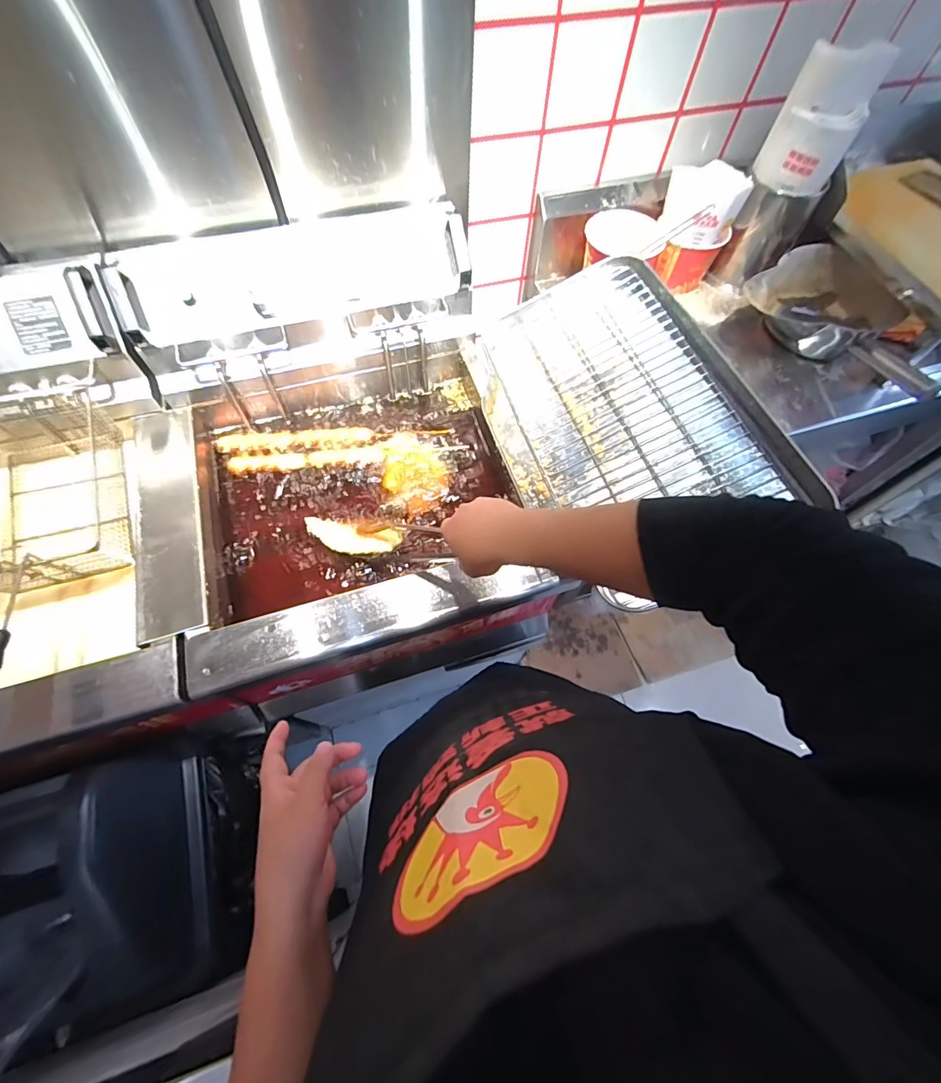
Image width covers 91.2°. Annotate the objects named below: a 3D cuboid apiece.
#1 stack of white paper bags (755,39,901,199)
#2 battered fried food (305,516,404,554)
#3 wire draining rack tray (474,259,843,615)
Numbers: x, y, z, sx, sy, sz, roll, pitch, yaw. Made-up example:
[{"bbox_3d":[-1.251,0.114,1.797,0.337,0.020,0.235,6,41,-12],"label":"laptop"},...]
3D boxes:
[{"bbox_3d":[0.524,-0.625,0.687,0.117,0.155,0.089,32,68,13],"label":"stack of white paper bags"},{"bbox_3d":[-0.179,-0.005,0.694,0.145,0.021,0.054,6,65,1],"label":"battered fried food"},{"bbox_3d":[0.194,-0.183,0.658,0.315,0.043,0.506,-26,66,11],"label":"wire draining rack tray"}]

